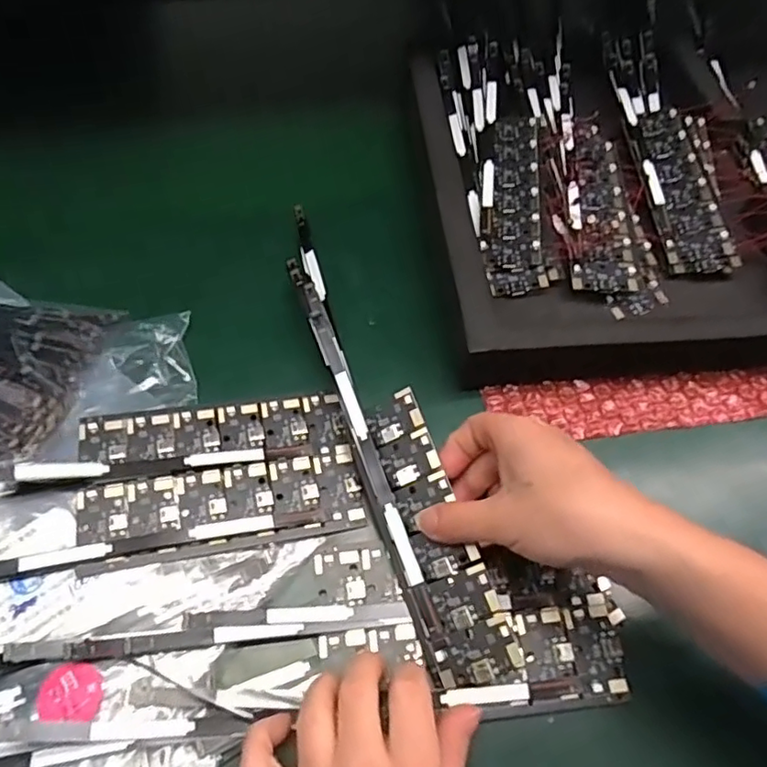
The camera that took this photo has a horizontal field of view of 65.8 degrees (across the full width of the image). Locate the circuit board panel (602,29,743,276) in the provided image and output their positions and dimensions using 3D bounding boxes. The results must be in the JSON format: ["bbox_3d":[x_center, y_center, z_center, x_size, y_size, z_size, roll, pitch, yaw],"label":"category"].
[{"bbox_3d":[0.193,-0.164,0.399,0.049,0.011,0.213,-1,60,-3],"label":"circuit board panel"}]

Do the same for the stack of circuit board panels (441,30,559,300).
[{"bbox_3d":[0.077,-0.150,0.389,0.053,0.021,0.212,-4,60,-5],"label":"stack of circuit board panels"}]

